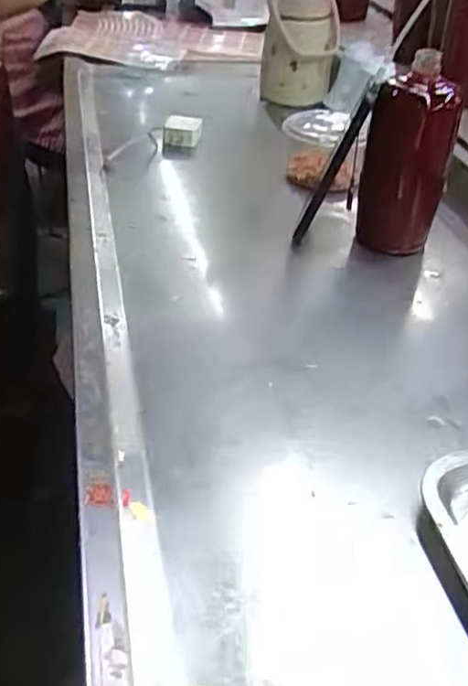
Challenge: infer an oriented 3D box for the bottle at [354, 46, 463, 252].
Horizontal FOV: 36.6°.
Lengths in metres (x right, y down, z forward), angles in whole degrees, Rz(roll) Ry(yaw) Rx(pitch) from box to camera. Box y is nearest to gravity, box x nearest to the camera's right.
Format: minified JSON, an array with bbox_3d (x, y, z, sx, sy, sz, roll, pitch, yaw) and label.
[{"bbox_3d":[0.177,-0.186,0.727,0.085,0.168,0.085,11,37,11],"label":"bottle"}]

